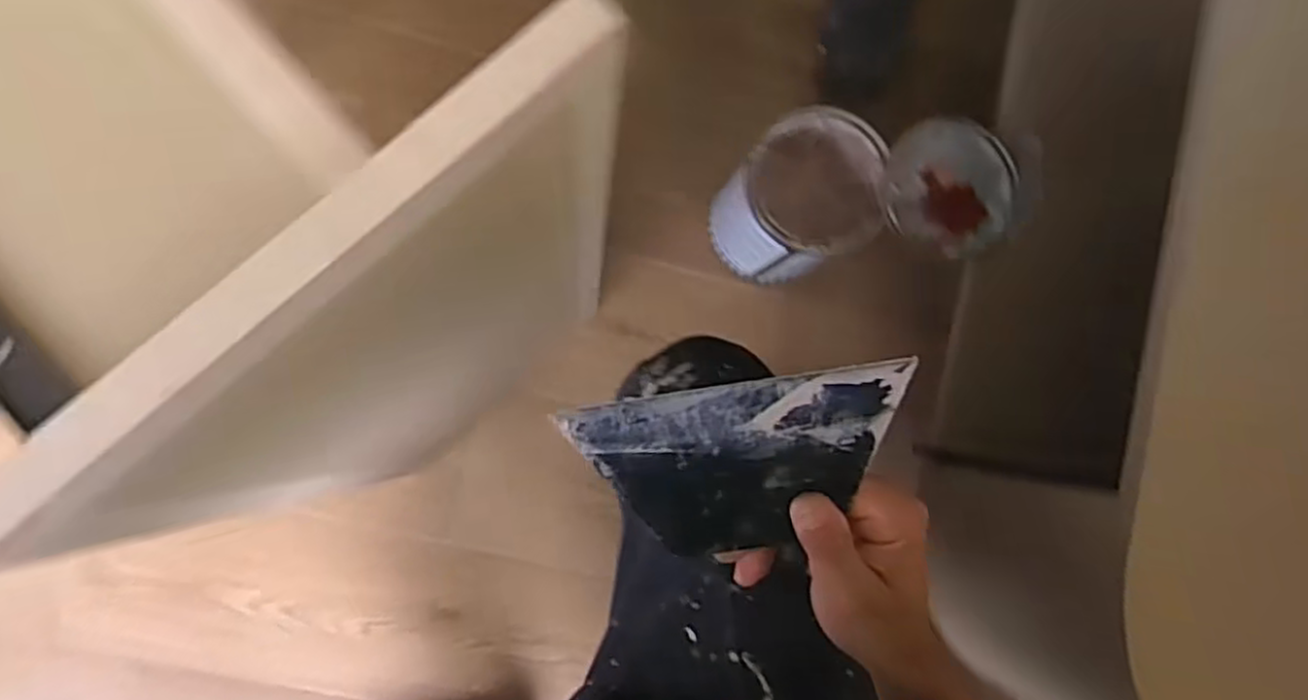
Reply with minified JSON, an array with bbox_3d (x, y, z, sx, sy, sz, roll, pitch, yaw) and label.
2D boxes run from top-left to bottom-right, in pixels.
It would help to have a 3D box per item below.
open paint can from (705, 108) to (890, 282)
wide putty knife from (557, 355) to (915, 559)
[{"bbox_3d":[0.166,-0.180,0.914,0.161,0.172,0.164,0,88,-9],"label":"open paint can"},{"bbox_3d":[0.041,0.054,0.342,0.137,0.005,0.095,-10,124,6],"label":"wide putty knife"}]

